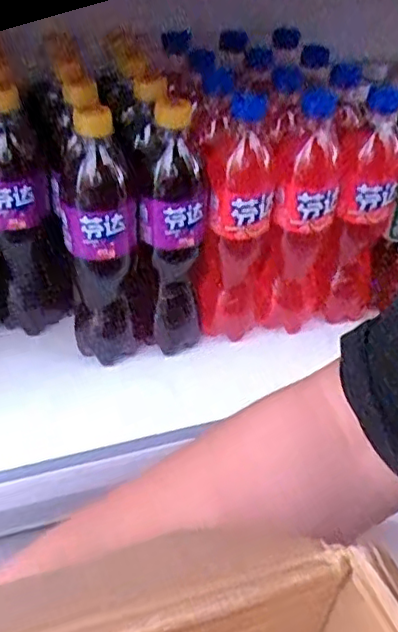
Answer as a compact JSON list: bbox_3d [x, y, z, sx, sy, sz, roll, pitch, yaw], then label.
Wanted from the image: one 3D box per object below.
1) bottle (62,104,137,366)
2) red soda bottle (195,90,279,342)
[{"bbox_3d":[-0.085,-0.066,0.543,0.057,0.242,0.076,-4,40,-10],"label":"bottle"},{"bbox_3d":[0.040,-0.078,0.572,0.064,0.226,0.075,9,39,7],"label":"red soda bottle"}]

